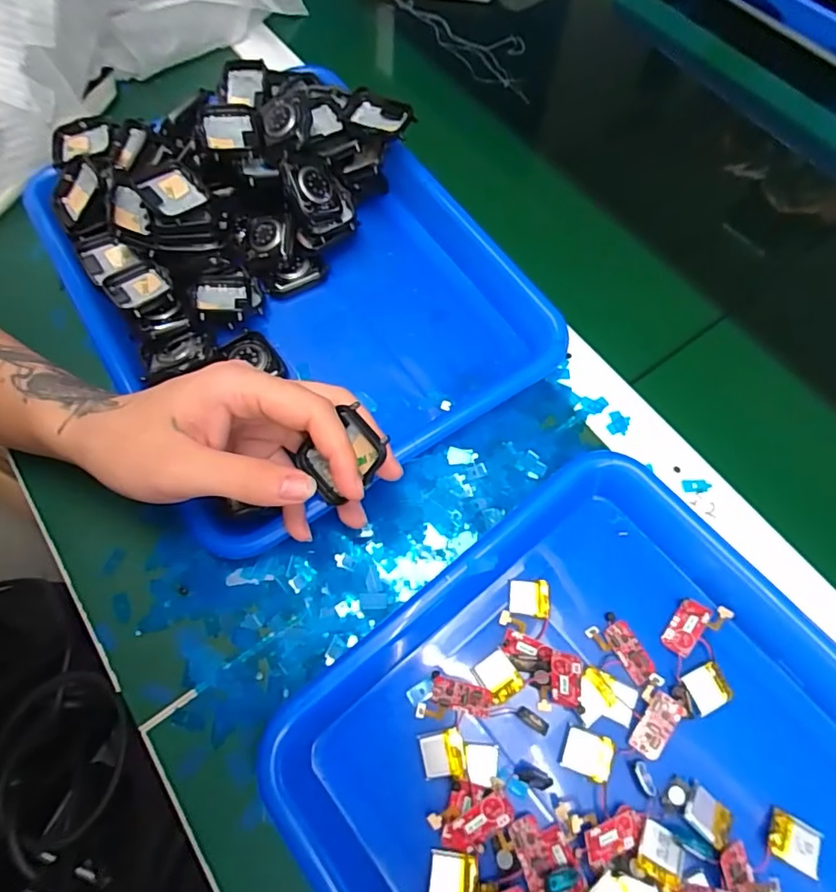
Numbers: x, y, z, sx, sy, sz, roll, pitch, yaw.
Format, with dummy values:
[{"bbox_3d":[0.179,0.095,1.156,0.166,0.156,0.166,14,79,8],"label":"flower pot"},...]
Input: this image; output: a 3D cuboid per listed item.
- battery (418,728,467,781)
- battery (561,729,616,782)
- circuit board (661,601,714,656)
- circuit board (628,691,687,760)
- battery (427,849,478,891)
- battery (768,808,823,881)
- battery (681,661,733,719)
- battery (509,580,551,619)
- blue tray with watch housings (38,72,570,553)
[{"bbox_3d":[0.012,0.149,0.258,0.021,0.007,0.021,-12,67,-4],"label":"battery"},{"bbox_3d":[0.082,0.148,0.257,0.022,0.006,0.019,16,68,7],"label":"battery"},{"bbox_3d":[0.141,0.096,0.283,0.015,0.006,0.030,34,71,14],"label":"circuit board"},{"bbox_3d":[0.118,0.137,0.263,0.017,0.007,0.030,33,71,14],"label":"circuit board"},{"bbox_3d":[0.016,0.193,0.237,0.022,0.008,0.019,4,67,3],"label":"battery"},{"bbox_3d":[0.172,0.181,0.245,0.020,0.004,0.020,25,63,17],"label":"battery"},{"bbox_3d":[0.147,0.123,0.273,0.023,0.008,0.020,-22,68,-9],"label":"battery"},{"bbox_3d":[0.060,0.082,0.288,0.021,0.004,0.019,3,66,2],"label":"battery"},{"bbox_3d":[-0.094,-0.124,0.353,0.247,0.059,0.326,-31,70,-12],"label":"blue tray with watch housings"}]

